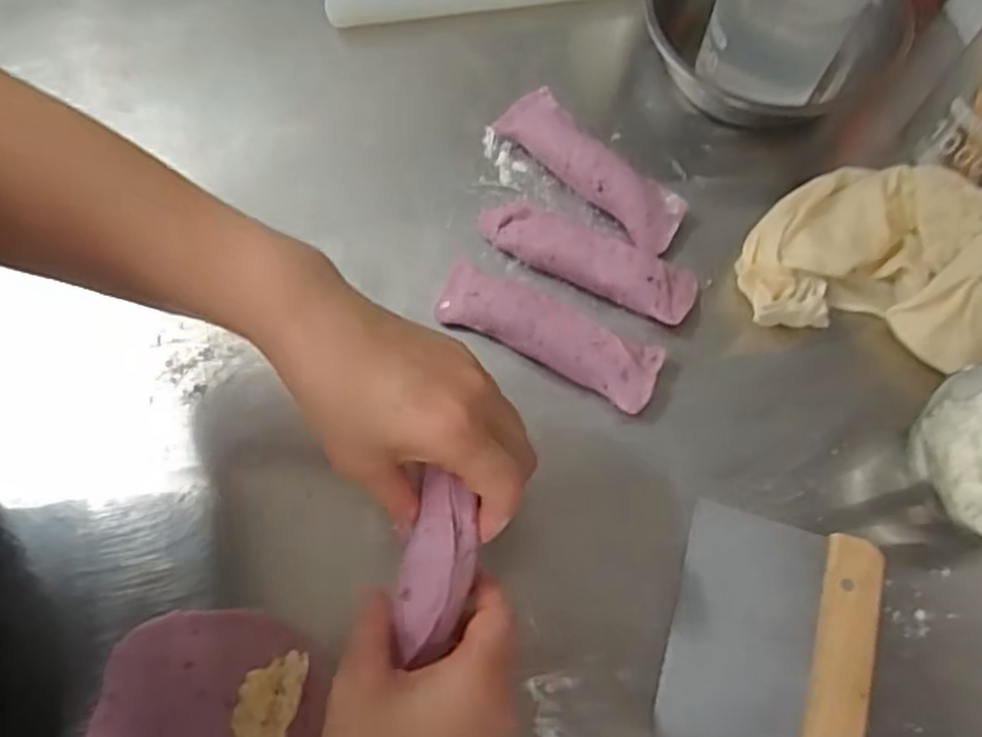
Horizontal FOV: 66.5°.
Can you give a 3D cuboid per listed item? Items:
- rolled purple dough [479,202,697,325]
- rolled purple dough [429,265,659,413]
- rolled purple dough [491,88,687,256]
[{"bbox_3d":[0.064,-0.074,0.519,0.154,0.042,0.043,22,72,9],"label":"rolled purple dough"},{"bbox_3d":[0.036,-0.021,0.502,0.155,0.042,0.049,25,73,10],"label":"rolled purple dough"},{"bbox_3d":[0.073,-0.143,0.546,0.153,0.042,0.044,43,76,15],"label":"rolled purple dough"}]

